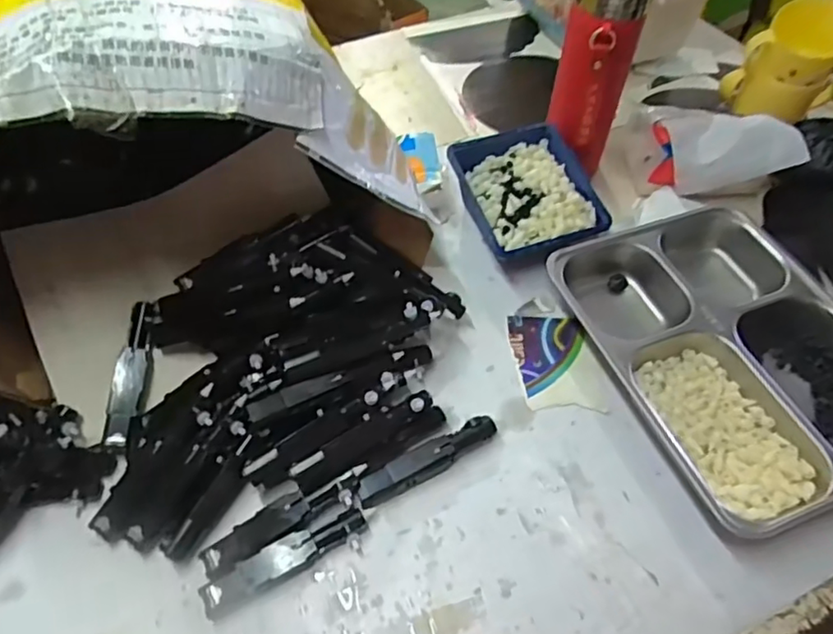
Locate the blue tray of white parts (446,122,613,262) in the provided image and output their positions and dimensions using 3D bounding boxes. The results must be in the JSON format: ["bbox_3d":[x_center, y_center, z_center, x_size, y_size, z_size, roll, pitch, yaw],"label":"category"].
[{"bbox_3d":[0.104,-0.127,0.590,0.115,0.033,0.151,-17,55,-12],"label":"blue tray of white parts"}]

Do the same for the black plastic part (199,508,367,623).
[{"bbox_3d":[-0.090,0.172,0.426,0.118,0.021,0.027,-21,56,-14],"label":"black plastic part"}]

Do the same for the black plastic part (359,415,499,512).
[{"bbox_3d":[0.010,0.109,0.467,0.117,0.015,0.024,-25,57,-17],"label":"black plastic part"}]

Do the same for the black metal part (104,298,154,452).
[{"bbox_3d":[-0.228,0.046,0.490,0.021,0.025,0.114,5,76,4],"label":"black metal part"}]

